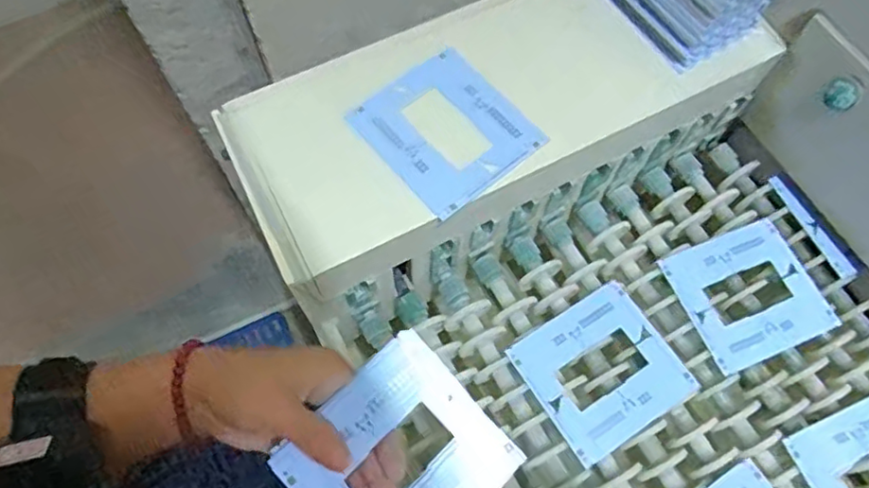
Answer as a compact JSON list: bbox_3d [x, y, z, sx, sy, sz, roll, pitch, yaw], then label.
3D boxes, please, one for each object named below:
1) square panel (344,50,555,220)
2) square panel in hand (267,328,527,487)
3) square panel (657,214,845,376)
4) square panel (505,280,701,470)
[{"bbox_3d":[0.008,-0.081,0.430,0.099,0.004,0.108,-39,73,-14],"label":"square panel"},{"bbox_3d":[-0.019,0.126,0.354,0.109,0.006,0.104,-44,84,-13],"label":"square panel in hand"},{"bbox_3d":[0.251,0.039,0.485,0.108,0.010,0.100,-20,70,-8],"label":"square panel"},{"bbox_3d":[0.127,0.095,0.458,0.107,0.004,0.101,-31,71,-11],"label":"square panel"}]

